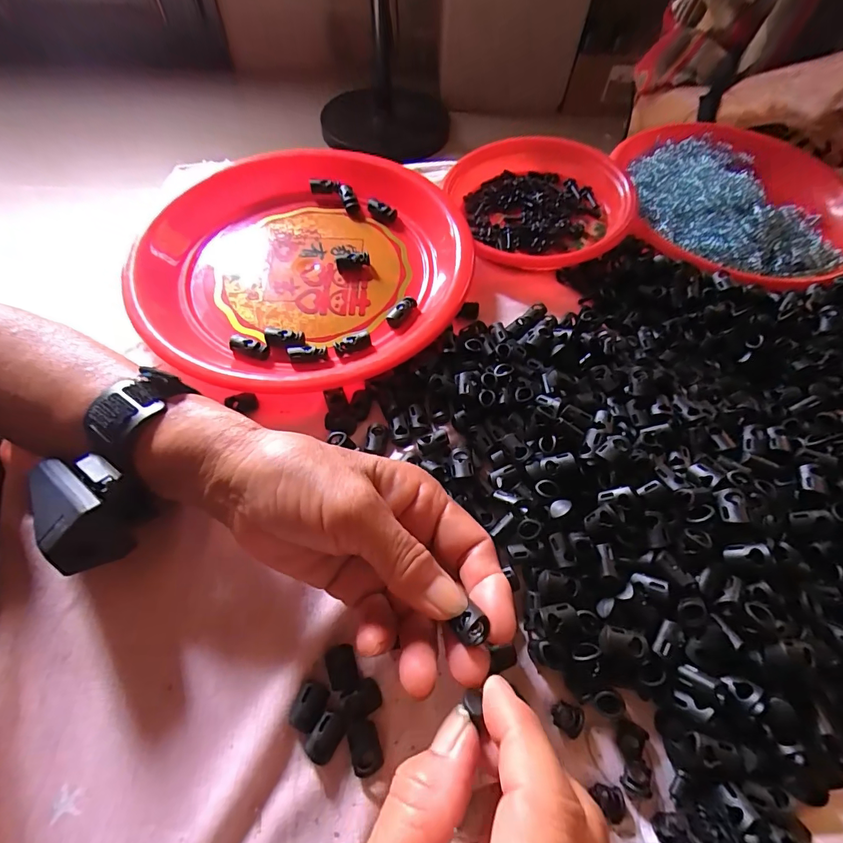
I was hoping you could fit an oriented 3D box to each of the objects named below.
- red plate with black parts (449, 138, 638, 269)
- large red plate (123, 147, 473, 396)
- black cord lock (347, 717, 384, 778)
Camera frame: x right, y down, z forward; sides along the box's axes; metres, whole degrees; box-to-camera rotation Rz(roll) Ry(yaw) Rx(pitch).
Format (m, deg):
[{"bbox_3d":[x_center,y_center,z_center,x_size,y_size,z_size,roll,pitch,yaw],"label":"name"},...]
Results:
[{"bbox_3d":[0.107,-0.195,0.382,0.149,0.043,0.160,0,61,-1],"label":"red plate with black parts"},{"bbox_3d":[-0.084,-0.130,0.330,0.233,0.045,0.250,0,61,-1],"label":"large red plate"},{"bbox_3d":[-0.027,0.153,0.202,0.014,0.008,0.022,-19,63,-11],"label":"black cord lock"}]

